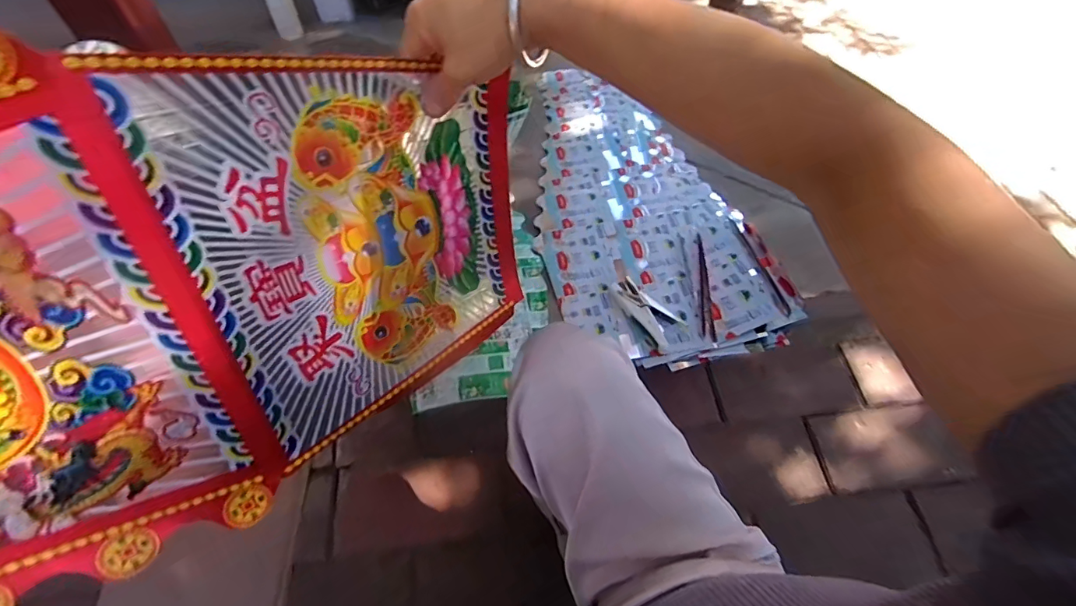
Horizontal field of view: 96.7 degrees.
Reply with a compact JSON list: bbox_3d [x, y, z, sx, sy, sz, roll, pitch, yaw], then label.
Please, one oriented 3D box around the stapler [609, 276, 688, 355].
[{"bbox_3d":[0.210,0.012,0.923,0.070,0.018,0.168,-28,60,-19],"label":"stapler"}]

